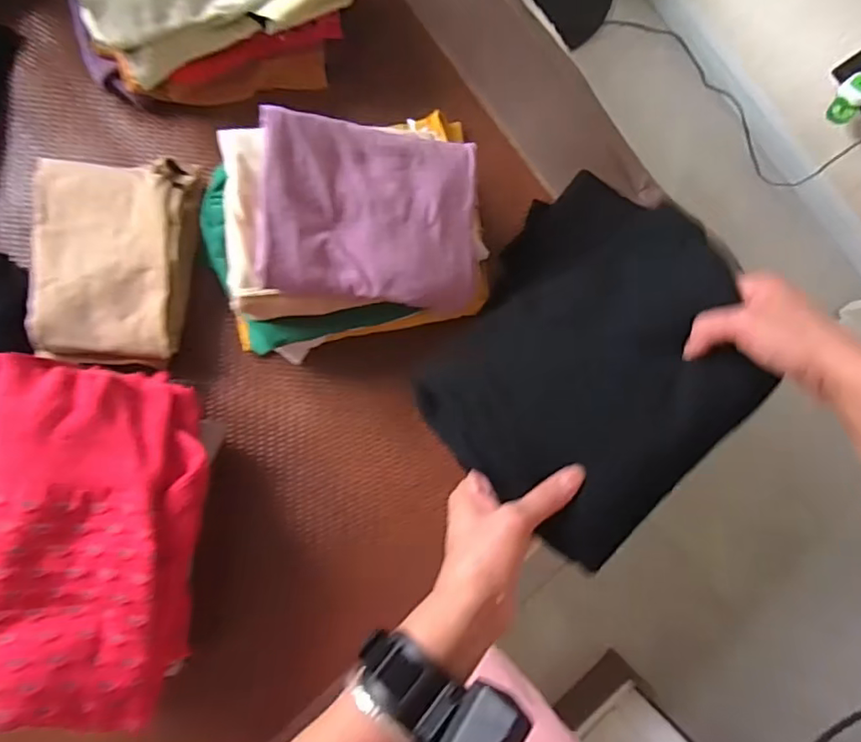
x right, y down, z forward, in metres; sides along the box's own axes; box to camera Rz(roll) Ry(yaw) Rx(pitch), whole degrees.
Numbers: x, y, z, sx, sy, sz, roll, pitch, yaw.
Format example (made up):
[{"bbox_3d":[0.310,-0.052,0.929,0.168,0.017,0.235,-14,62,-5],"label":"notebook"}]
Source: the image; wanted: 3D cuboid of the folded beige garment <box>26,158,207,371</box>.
[{"bbox_3d":[-0.337,-0.117,0.599,0.163,0.059,0.218,5,86,-7],"label":"folded beige garment"}]

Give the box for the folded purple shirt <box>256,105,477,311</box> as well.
[{"bbox_3d":[-0.050,-0.147,0.538,0.211,0.014,0.161,-1,95,-25],"label":"folded purple shirt"}]

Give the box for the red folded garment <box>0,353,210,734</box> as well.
[{"bbox_3d":[-0.306,0.146,0.496,0.181,0.071,0.295,8,86,-7],"label":"red folded garment"}]

